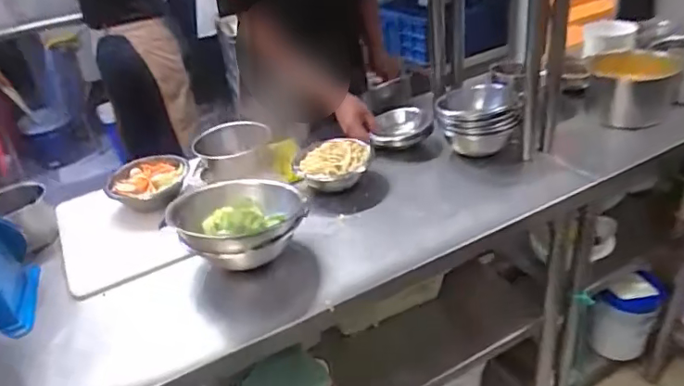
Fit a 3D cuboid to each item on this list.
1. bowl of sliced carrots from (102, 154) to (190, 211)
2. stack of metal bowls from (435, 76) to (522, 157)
[{"bbox_3d":[-0.394,-0.022,1.077,0.157,0.045,0.154,-5,31,3],"label":"bowl of sliced carrots"},{"bbox_3d":[0.290,-0.153,1.116,0.162,0.138,0.155,2,32,15],"label":"stack of metal bowls"}]

